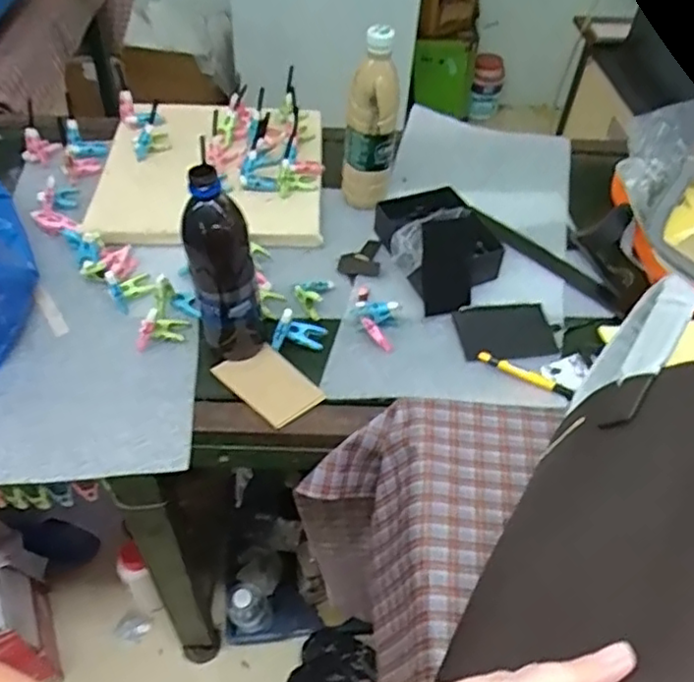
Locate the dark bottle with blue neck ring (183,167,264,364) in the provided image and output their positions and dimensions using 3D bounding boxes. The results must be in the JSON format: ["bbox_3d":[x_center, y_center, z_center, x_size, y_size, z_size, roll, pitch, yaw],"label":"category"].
[{"bbox_3d":[-0.121,-0.070,0.652,0.065,0.203,0.057,-11,50,-13],"label":"dark bottle with blue neck ring"}]

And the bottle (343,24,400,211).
[{"bbox_3d":[0.033,-0.275,0.837,0.064,0.222,0.054,6,48,2],"label":"bottle"}]

